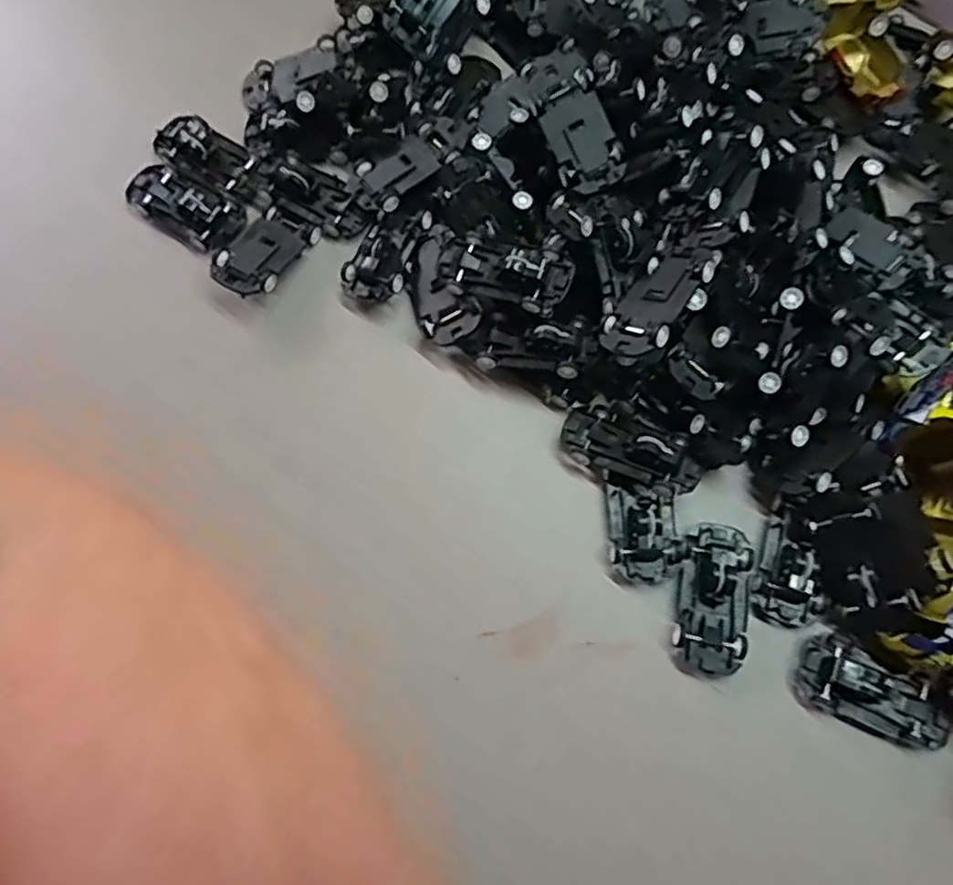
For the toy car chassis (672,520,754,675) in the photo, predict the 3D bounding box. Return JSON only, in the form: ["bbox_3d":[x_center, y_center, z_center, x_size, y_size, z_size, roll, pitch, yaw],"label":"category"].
[{"bbox_3d":[0.106,0.068,0.290,0.030,0.011,0.064,13,74,4],"label":"toy car chassis"}]

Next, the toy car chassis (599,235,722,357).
[{"bbox_3d":[0.085,-0.065,0.300,0.031,0.013,0.073,24,71,45],"label":"toy car chassis"}]

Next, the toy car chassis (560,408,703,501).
[{"bbox_3d":[0.071,0.004,0.306,0.063,0.013,0.029,25,75,20],"label":"toy car chassis"}]

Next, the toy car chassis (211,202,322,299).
[{"bbox_3d":[-0.107,-0.094,0.335,0.032,0.011,0.053,29,60,6],"label":"toy car chassis"}]

